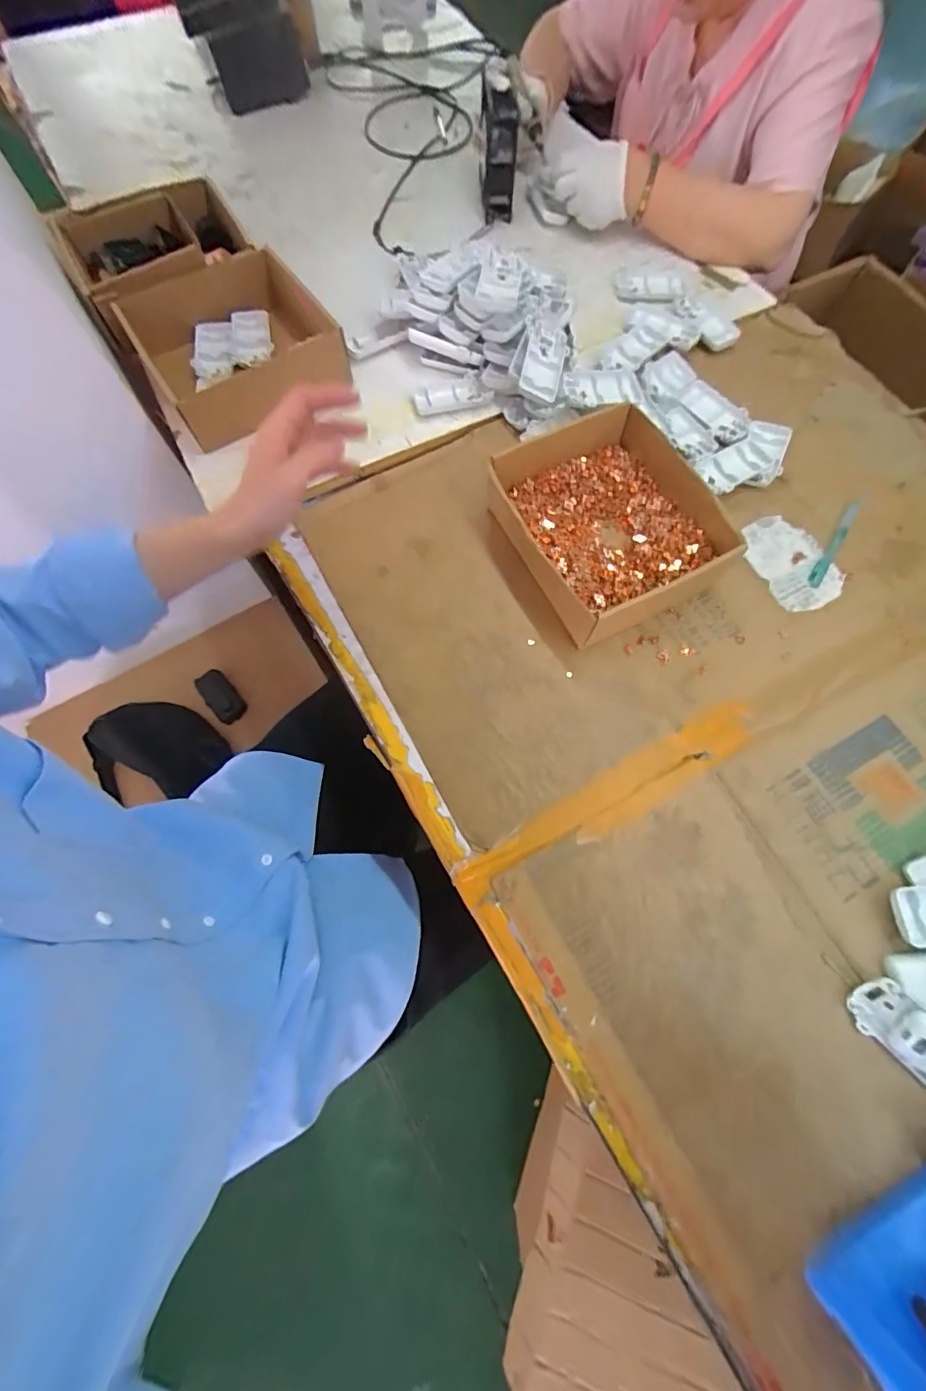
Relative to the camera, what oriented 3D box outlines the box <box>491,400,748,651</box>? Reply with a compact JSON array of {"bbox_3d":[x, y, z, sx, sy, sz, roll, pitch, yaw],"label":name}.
[{"bbox_3d":[0.152,-0.182,0.528,0.204,0.066,0.210,-23,72,-7],"label":"box"}]

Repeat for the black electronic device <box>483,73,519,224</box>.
[{"bbox_3d":[0.048,-0.746,0.688,0.050,0.112,0.065,0,71,1],"label":"black electronic device"}]

